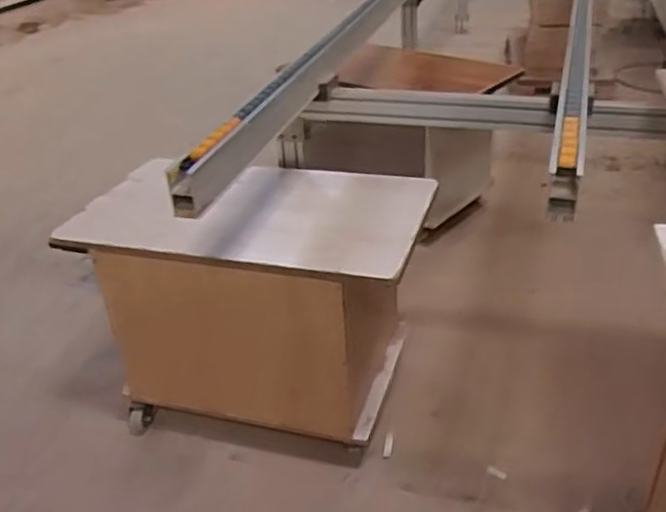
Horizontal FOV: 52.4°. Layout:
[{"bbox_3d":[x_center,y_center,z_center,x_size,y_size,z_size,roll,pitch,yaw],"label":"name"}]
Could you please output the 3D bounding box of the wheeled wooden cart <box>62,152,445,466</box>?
[{"bbox_3d":[-0.188,0.089,1.861,0.863,0.551,0.514,6,33,13],"label":"wheeled wooden cart"}]

